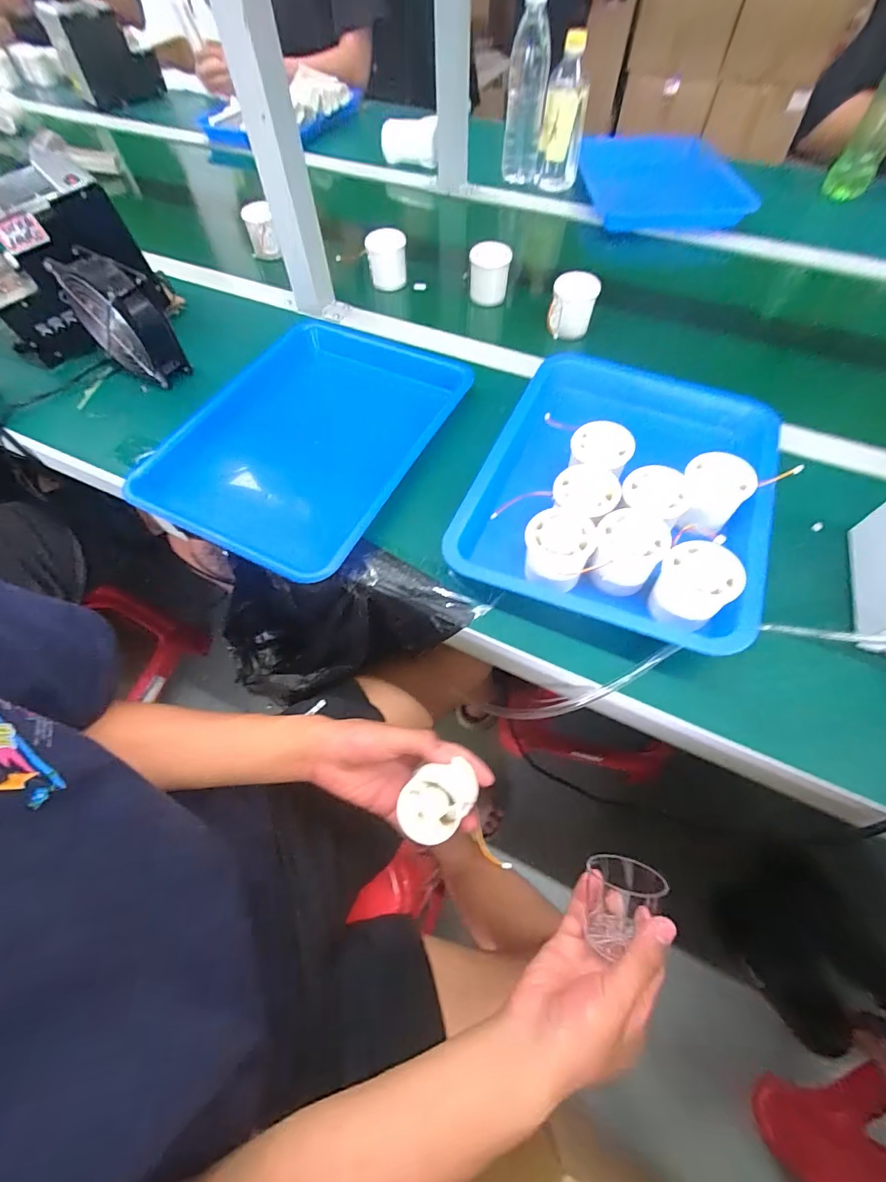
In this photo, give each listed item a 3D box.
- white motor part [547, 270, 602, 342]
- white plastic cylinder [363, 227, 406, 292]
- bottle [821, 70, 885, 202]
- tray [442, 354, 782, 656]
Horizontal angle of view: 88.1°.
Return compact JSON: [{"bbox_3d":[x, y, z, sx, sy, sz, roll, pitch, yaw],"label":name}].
[{"bbox_3d":[0.172,-0.380,0.609,0.056,0.057,0.061,14,61,9],"label":"white motor part"},{"bbox_3d":[-0.084,-0.495,0.681,0.060,0.065,0.052,-3,60,-1],"label":"white plastic cylinder"},{"bbox_3d":[0.735,-0.782,0.766,0.073,0.228,0.057,37,67,20],"label":"bottle"},{"bbox_3d":[0.179,-0.119,0.451,0.277,0.054,0.336,19,62,11],"label":"tray"}]

